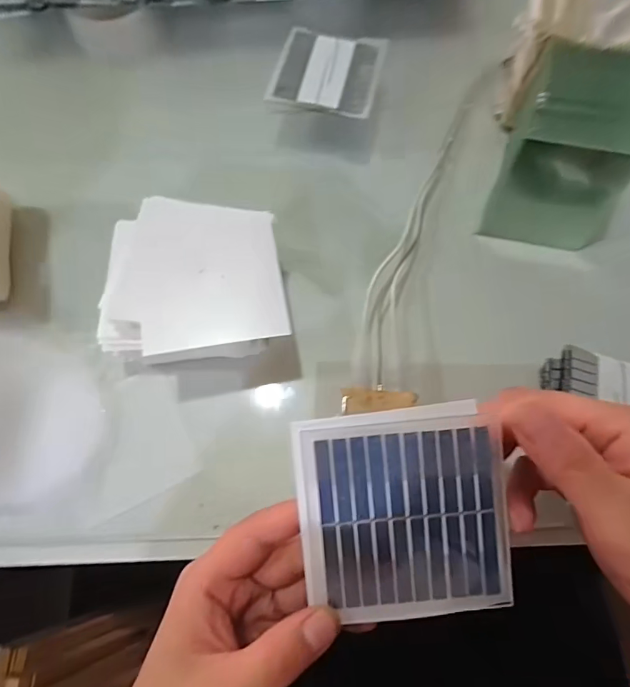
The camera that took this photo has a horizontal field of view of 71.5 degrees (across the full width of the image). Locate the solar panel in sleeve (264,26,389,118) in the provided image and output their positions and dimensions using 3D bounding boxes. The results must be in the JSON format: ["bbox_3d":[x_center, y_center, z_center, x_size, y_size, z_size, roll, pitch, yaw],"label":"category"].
[{"bbox_3d":[0.012,-0.240,0.387,0.088,0.007,0.086,14,72,4],"label":"solar panel in sleeve"}]

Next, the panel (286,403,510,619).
[{"bbox_3d":[0.041,0.078,0.200,0.091,0.004,0.095,-7,92,0],"label":"panel"}]

